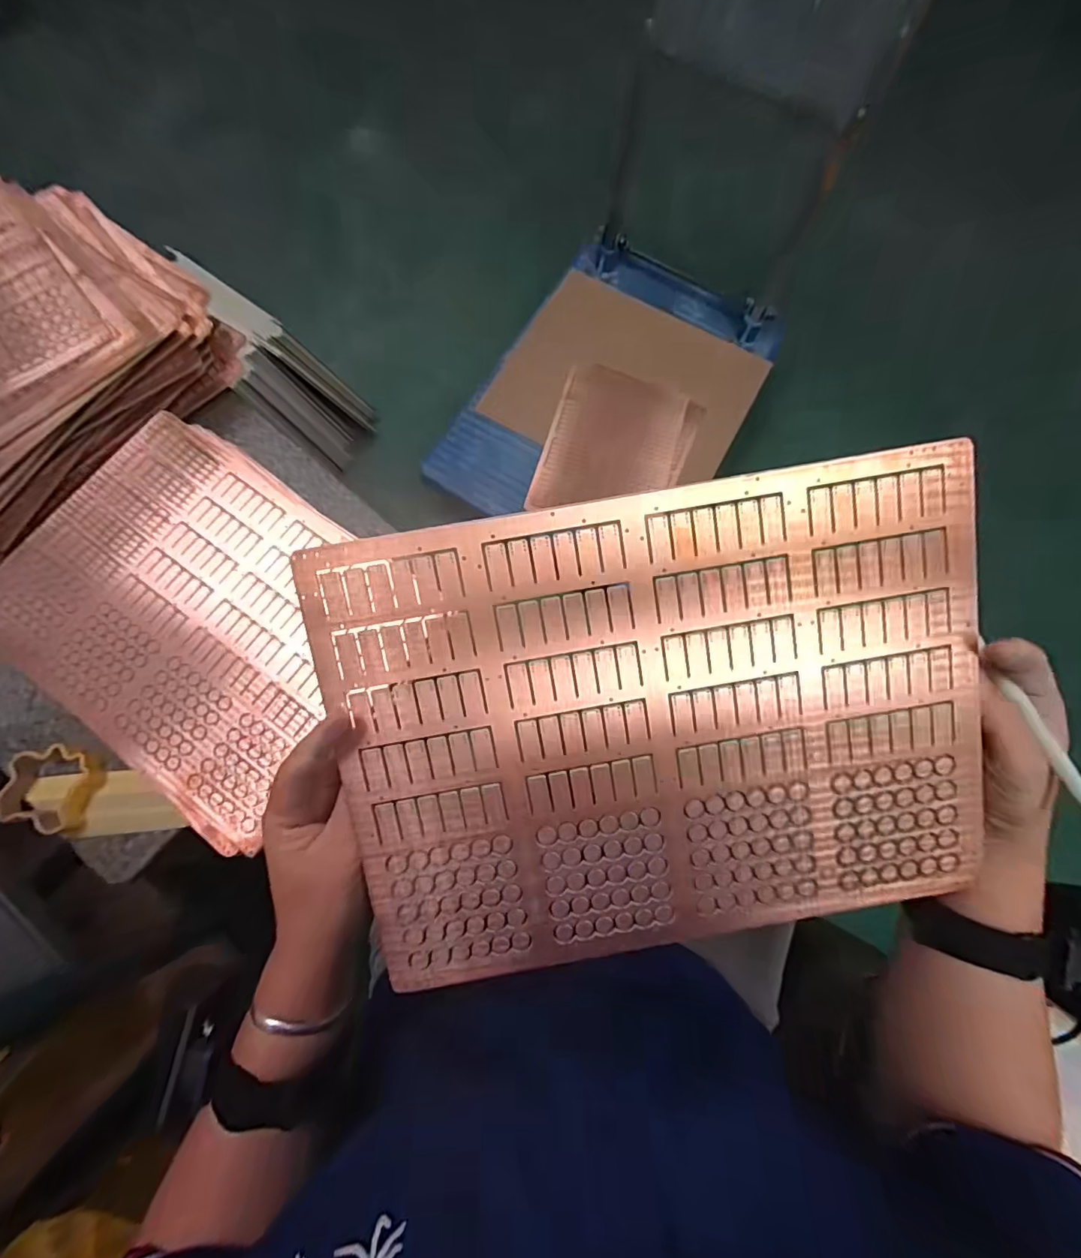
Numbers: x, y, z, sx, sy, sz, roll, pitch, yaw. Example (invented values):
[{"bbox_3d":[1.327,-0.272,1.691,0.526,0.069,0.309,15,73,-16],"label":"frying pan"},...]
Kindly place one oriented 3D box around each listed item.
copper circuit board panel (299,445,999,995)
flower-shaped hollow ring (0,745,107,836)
[{"bbox_3d":[0.064,0.054,0.265,0.320,0.004,0.239,-10,99,0],"label":"copper circuit board panel"},{"bbox_3d":[-0.445,0.144,0.466,0.071,0.030,0.072,0,77,-2],"label":"flower-shaped hollow ring"}]

